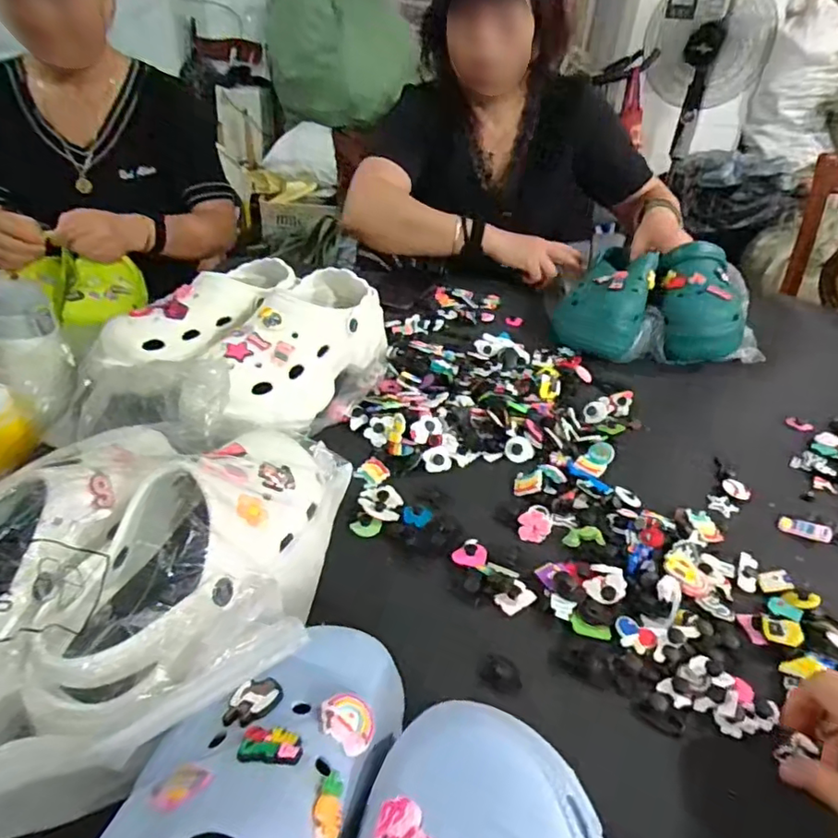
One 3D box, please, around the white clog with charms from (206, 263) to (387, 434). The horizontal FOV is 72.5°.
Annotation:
[{"bbox_3d":[-0.136,-0.067,0.612,0.117,0.095,0.272,18,37,17],"label":"white clog with charms"}]

